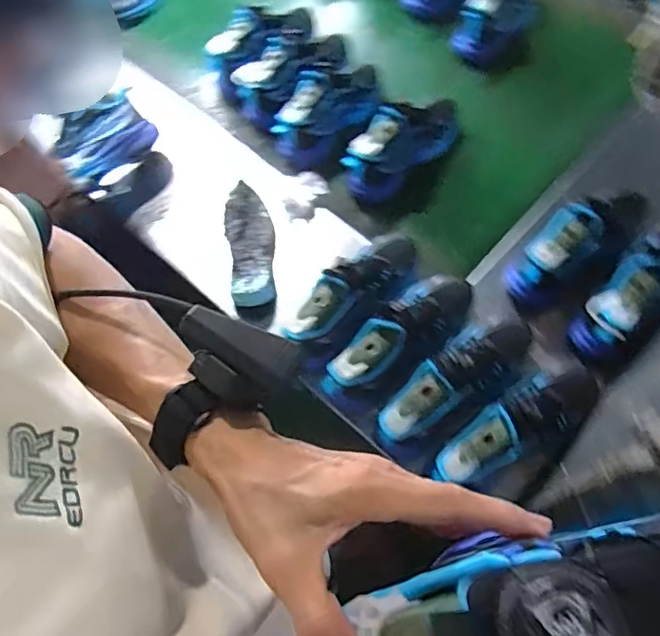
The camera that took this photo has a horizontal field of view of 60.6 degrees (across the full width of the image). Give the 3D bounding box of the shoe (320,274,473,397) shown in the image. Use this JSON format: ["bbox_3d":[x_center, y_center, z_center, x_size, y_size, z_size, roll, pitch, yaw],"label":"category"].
[{"bbox_3d":[0.095,0.018,0.756,0.091,0.128,0.261,41,74,20],"label":"shoe"}]

